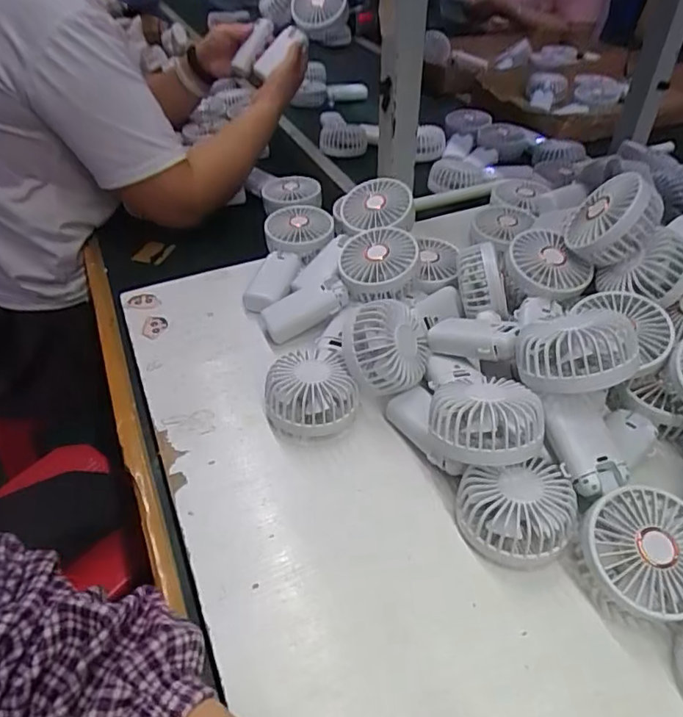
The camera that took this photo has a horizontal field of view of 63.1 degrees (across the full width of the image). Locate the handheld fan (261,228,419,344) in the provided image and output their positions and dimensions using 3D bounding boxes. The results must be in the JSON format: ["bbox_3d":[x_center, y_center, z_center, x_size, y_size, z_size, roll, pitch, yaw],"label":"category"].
[{"bbox_3d":[-0.001,-0.076,0.605,0.177,0.041,0.081,-30,46,1],"label":"handheld fan"}]

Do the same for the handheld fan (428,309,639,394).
[{"bbox_3d":[0.152,-0.016,0.470,0.072,0.041,0.182,-24,21,-27],"label":"handheld fan"}]

